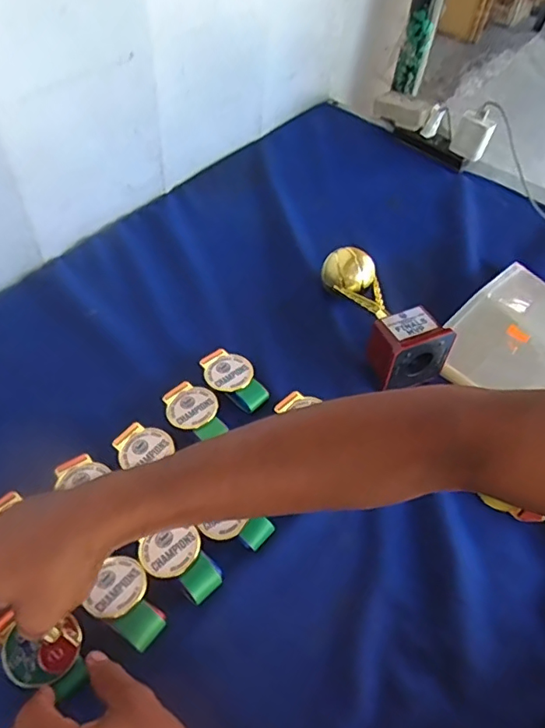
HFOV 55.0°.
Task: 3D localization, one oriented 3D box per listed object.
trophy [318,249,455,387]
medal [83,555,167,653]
[{"bbox_3d":[0.121,-0.059,0.577,0.074,0.060,0.174,-16,56,-15],"label":"trophy"},{"bbox_3d":[-0.109,0.181,0.403,0.064,0.011,0.046,28,56,16],"label":"medal"}]

